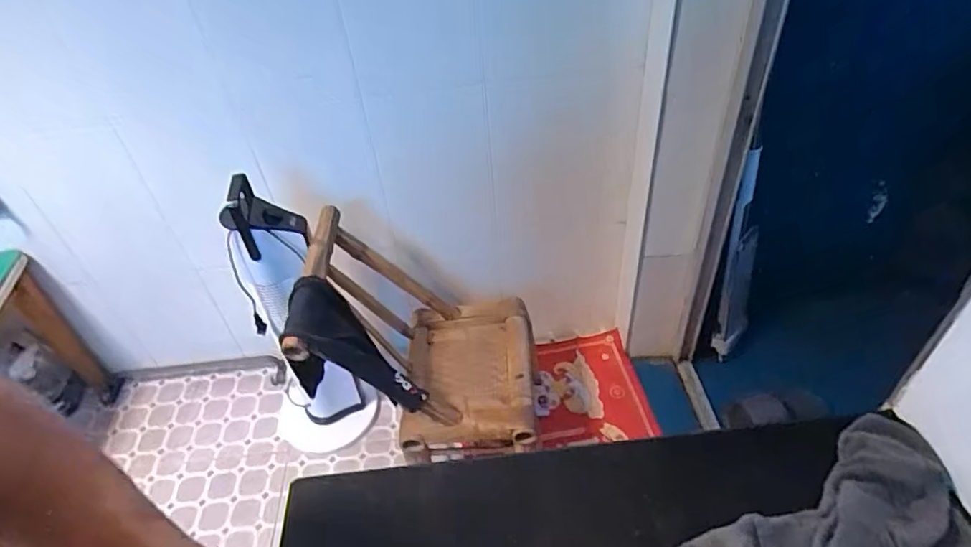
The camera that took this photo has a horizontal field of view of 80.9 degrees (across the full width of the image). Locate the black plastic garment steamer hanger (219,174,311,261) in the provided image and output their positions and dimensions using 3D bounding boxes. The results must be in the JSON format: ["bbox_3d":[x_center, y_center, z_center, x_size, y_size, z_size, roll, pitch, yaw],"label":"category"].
[{"bbox_3d":[-0.450,-0.120,1.153,0.146,0.124,0.102,-15,44,-11],"label":"black plastic garment steamer hanger"}]

